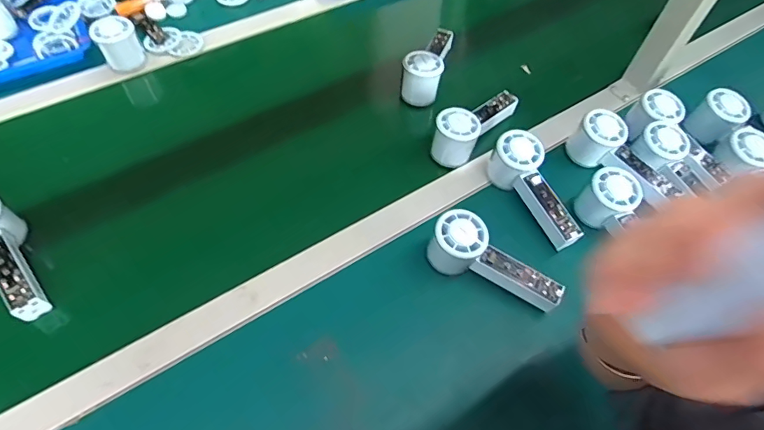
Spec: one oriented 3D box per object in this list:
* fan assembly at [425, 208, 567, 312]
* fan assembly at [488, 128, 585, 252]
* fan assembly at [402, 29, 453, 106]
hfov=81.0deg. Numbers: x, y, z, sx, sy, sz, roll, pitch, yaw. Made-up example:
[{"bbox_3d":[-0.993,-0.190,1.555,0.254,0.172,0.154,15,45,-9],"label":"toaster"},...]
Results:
[{"bbox_3d":[0.123,0.059,0.496,0.148,0.062,0.054,34,61,16],"label":"fan assembly"},{"bbox_3d":[0.192,-0.029,0.569,0.057,0.066,0.156,-24,77,-18],"label":"fan assembly"},{"bbox_3d":[0.070,-0.238,0.685,0.056,0.059,0.152,14,58,5],"label":"fan assembly"}]

